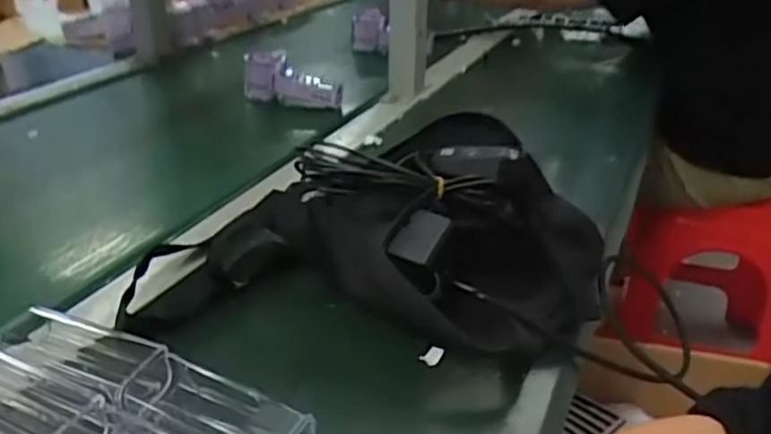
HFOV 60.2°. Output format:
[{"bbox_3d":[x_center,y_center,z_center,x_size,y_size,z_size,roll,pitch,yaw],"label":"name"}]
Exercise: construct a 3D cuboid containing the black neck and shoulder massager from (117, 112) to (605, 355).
[{"bbox_3d":[-0.007,0.002,0.527,0.338,0.112,0.202,3,28,4],"label":"black neck and shoulder massager"}]

